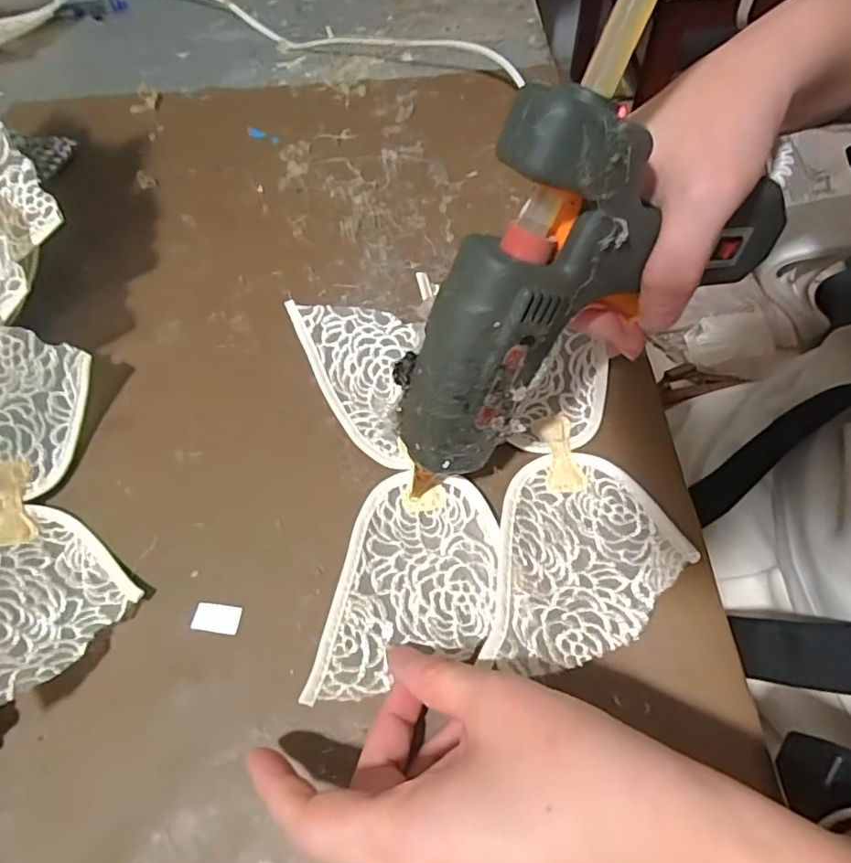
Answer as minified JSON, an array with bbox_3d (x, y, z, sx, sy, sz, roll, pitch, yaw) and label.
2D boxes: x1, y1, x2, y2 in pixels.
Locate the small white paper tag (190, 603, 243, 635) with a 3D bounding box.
[{"bbox_3d":[-0.099,0.088,0.271,0.022,0.004,0.013,4,61,6],"label":"small white paper tag"}]

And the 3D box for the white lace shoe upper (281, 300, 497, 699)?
[{"bbox_3d":[-0.020,0.017,0.291,0.087,0.029,0.205,-11,63,-3],"label":"white lace shoe upper"}]

